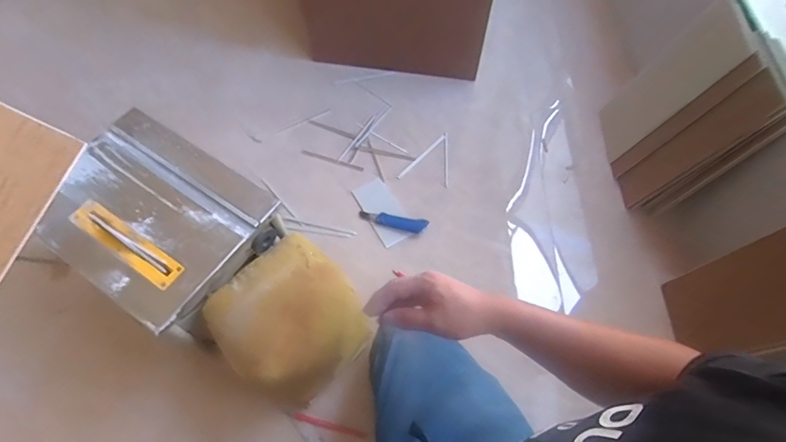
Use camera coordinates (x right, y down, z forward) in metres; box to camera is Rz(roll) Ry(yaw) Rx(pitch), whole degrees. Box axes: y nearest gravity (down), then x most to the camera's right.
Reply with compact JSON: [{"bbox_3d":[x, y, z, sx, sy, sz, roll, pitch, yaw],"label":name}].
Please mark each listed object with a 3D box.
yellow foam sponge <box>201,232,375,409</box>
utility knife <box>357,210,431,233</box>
[{"bbox_3d":[-0.185,0.171,0.797,0.246,0.081,0.238,41,67,18],"label":"yellow foam sponge"},{"bbox_3d":[-0.001,0.001,1.106,0.169,0.017,0.035,10,62,3],"label":"utility knife"}]

